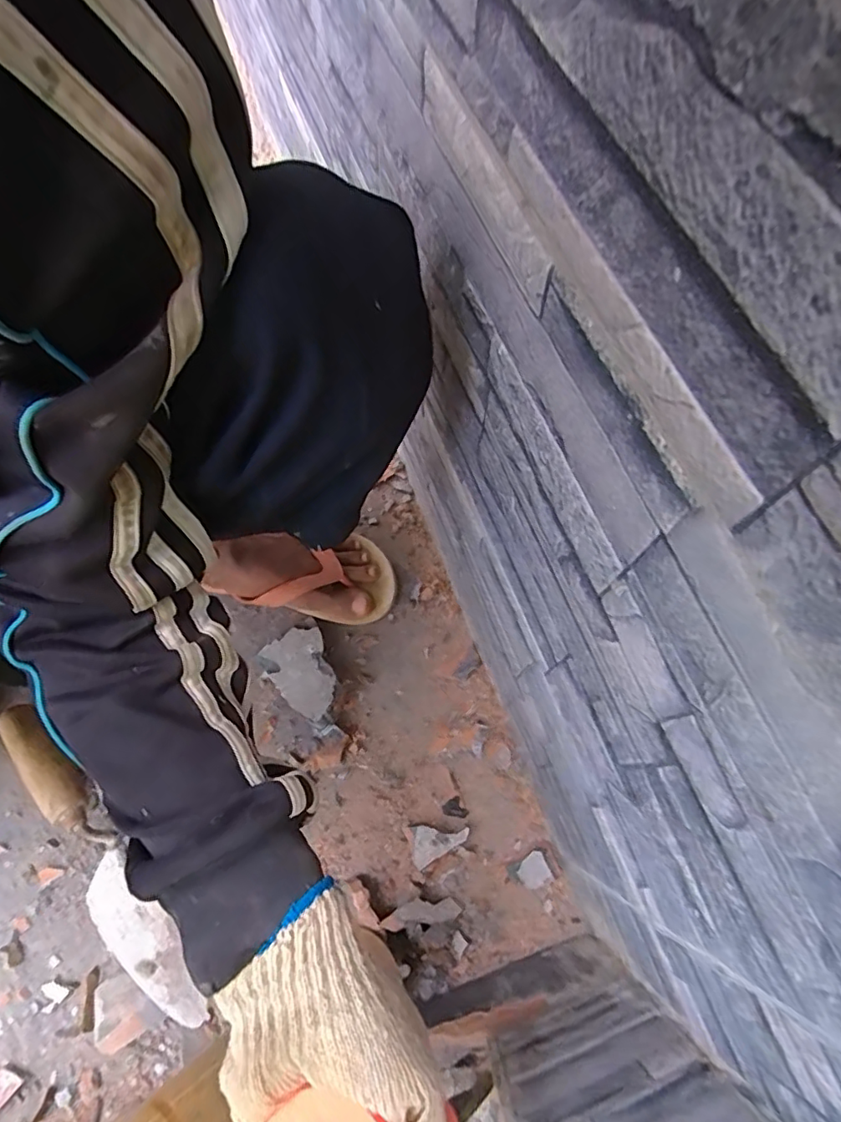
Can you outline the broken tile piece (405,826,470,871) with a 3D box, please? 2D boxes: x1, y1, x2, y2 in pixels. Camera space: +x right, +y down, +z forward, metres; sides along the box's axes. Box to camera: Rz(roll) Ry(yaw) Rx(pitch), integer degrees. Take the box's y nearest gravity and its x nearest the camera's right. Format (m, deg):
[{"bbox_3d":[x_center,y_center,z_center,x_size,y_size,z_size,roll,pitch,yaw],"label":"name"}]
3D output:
[{"bbox_3d":[0.012,0.236,0.470,0.052,0.011,0.031,-29,72,-10],"label":"broken tile piece"}]

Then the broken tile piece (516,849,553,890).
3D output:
[{"bbox_3d":[0.094,0.259,0.459,0.026,0.017,0.023,-34,72,-11],"label":"broken tile piece"}]

